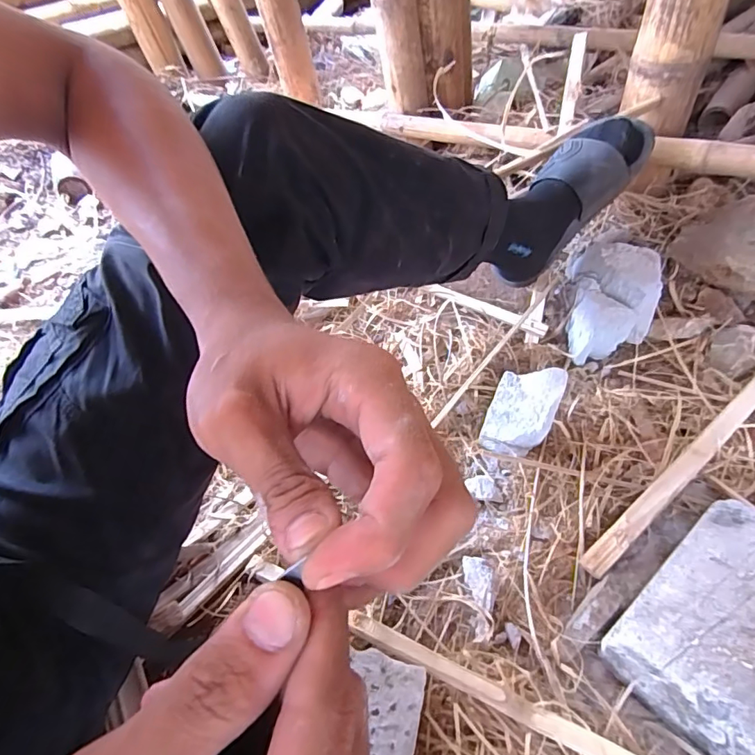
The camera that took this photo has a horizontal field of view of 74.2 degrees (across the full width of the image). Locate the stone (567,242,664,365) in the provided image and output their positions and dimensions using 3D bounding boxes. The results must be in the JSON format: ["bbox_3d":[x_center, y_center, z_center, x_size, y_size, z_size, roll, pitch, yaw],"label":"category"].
[{"bbox_3d":[0.337,-0.115,0.717,0.114,0.072,0.201,10,49,15],"label":"stone"}]

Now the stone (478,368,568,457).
[{"bbox_3d":[0.176,0.040,0.607,0.076,0.069,0.094,18,52,21],"label":"stone"}]

